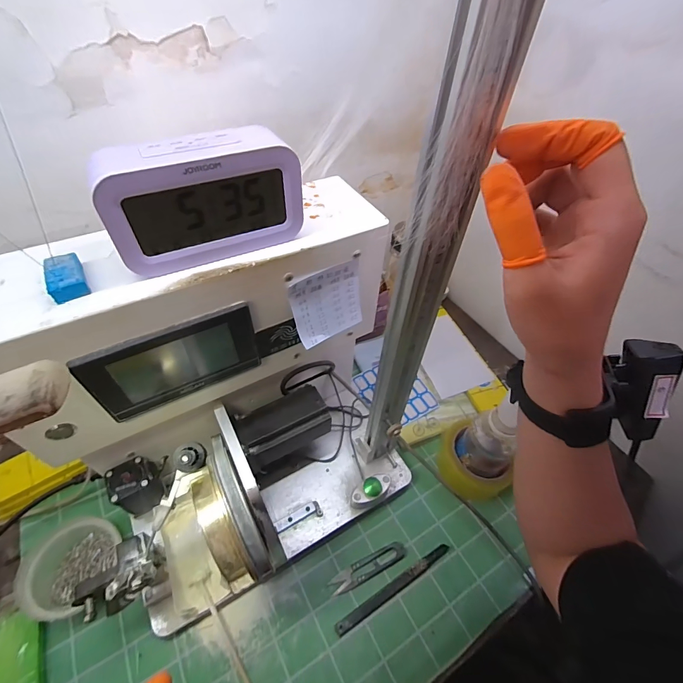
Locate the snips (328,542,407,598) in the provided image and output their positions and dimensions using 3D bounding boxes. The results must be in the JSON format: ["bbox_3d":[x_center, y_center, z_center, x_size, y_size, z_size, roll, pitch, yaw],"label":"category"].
[{"bbox_3d":[0.034,0.281,0.451,0.101,0.011,0.023,-20,54,-18],"label":"snips"}]

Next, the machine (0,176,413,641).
[{"bbox_3d":[-0.093,0.082,0.380,0.348,0.325,0.241,-26,56,-23],"label":"machine"}]

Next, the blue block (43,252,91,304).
[{"bbox_3d":[-0.197,-0.046,0.258,0.023,0.014,0.039,-26,56,-23],"label":"blue block"}]

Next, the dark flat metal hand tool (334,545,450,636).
[{"bbox_3d":[0.066,0.296,0.437,0.162,0.010,0.014,-24,56,-21],"label":"dark flat metal hand tool"}]

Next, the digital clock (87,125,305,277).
[{"bbox_3d":[-0.100,-0.105,0.269,0.134,0.076,0.040,-21,54,-19],"label":"digital clock"}]

